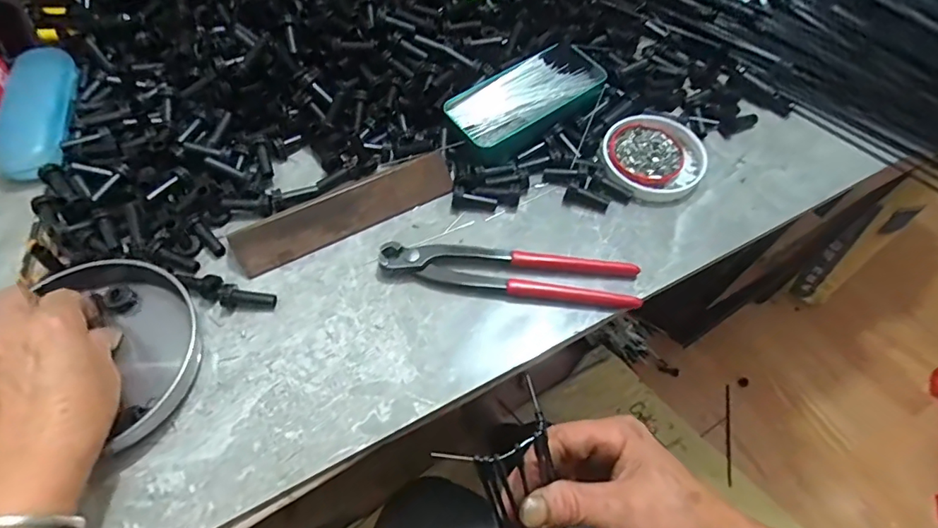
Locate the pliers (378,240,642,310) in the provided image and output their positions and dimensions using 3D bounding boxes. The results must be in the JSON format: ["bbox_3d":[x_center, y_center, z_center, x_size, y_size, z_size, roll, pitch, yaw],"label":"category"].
[{"bbox_3d":[0.031,0.008,0.397,0.197,0.017,0.039,4,59,2],"label":"pliers"}]

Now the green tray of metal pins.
[{"bbox_3d":[0.056,-0.152,0.466,0.151,0.022,0.074,-37,66,-20],"label":"green tray of metal pins"}]

